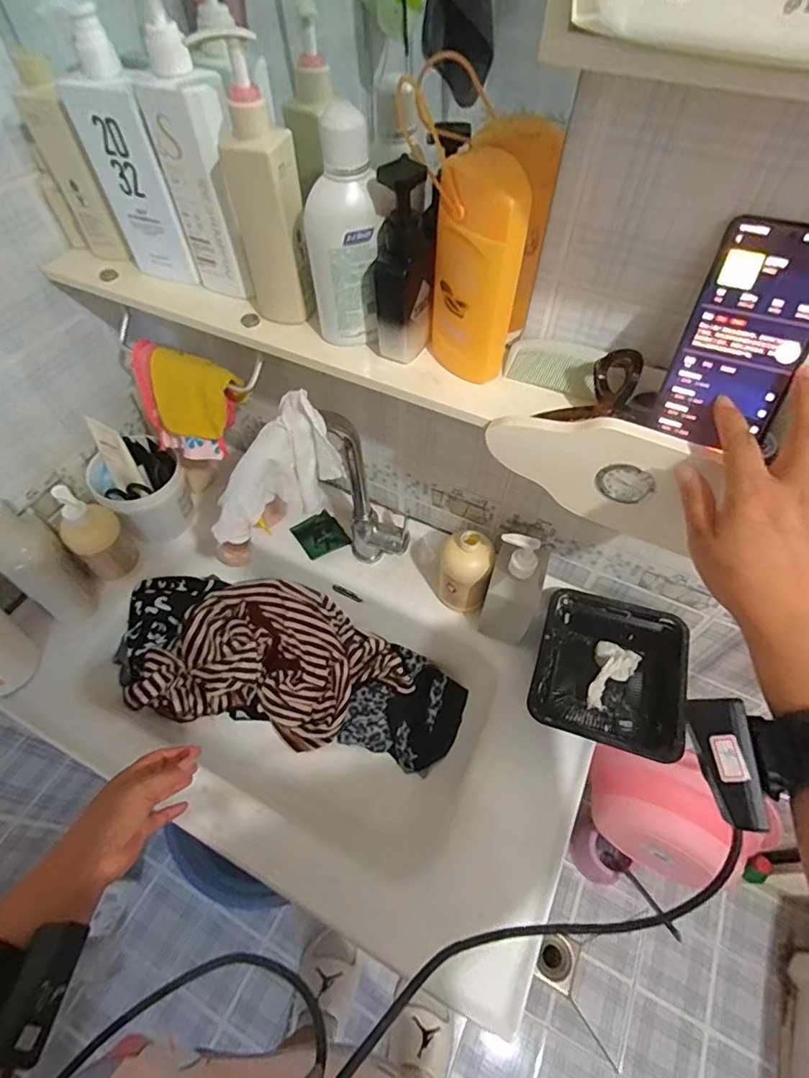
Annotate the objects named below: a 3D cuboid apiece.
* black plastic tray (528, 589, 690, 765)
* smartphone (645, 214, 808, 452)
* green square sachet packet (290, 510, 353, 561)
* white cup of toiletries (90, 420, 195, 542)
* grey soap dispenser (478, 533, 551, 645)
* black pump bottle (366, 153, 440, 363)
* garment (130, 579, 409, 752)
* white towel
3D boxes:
[{"bbox_3d":[0.262,0.177,0.667,0.171,0.081,0.193,18,57,12],"label":"black plastic tray"},{"bbox_3d":[0.238,-0.139,0.356,0.077,0.145,0.005,22,23,18],"label":"smartphone"},{"bbox_3d":[-0.136,-0.007,0.821,0.071,0.012,0.074,-29,60,-19],"label":"green square sachet packet"},{"bbox_3d":[-0.400,-0.087,0.768,0.123,0.158,0.120,-31,61,-20],"label":"white cup of toiletries"},{"bbox_3d":[0.142,0.061,0.642,0.068,0.188,0.095,16,57,10],"label":"grey soap dispenser"},{"bbox_3d":[-0.003,-0.231,0.436,0.050,0.147,0.044,-35,62,-22],"label":"black pump bottle"},{"bbox_3d":[-0.198,0.182,0.798,0.395,0.088,0.231,9,56,6],"label":"garment"},{"bbox_3d":[-0.129,-0.060,0.544,0.169,0.096,0.038,-51,40,9],"label":"white towel"}]

